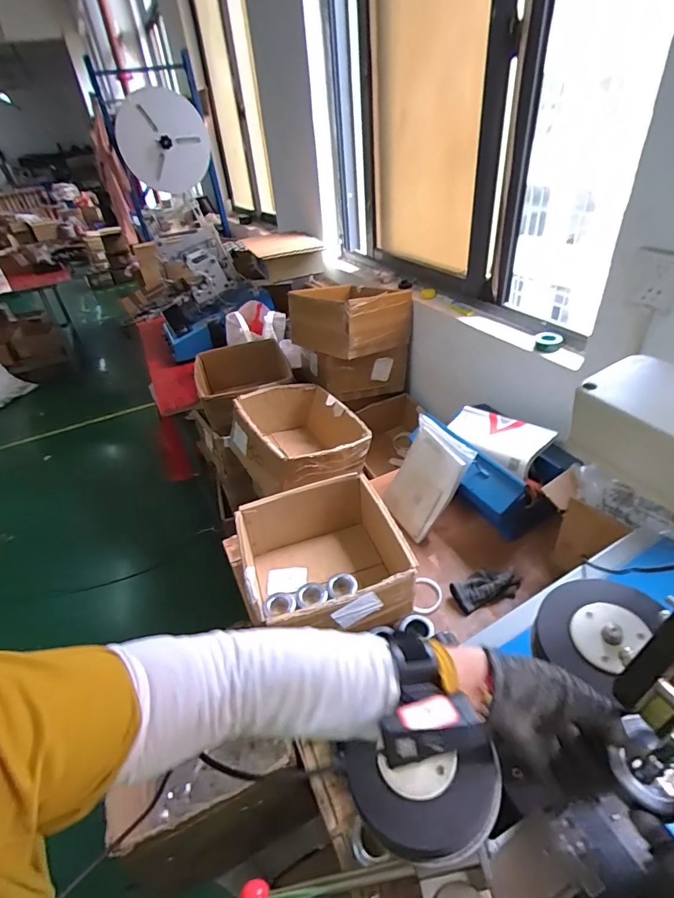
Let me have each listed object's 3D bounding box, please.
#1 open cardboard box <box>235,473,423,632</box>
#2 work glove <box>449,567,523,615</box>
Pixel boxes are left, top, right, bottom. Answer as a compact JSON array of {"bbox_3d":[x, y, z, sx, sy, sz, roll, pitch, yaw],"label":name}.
[{"bbox_3d":[-0.031,0.261,0.975,0.339,0.196,0.317,-15,38,-11],"label":"open cardboard box"},{"bbox_3d":[0.333,0.307,0.958,0.157,0.048,0.067,-15,38,-11],"label":"work glove"}]

